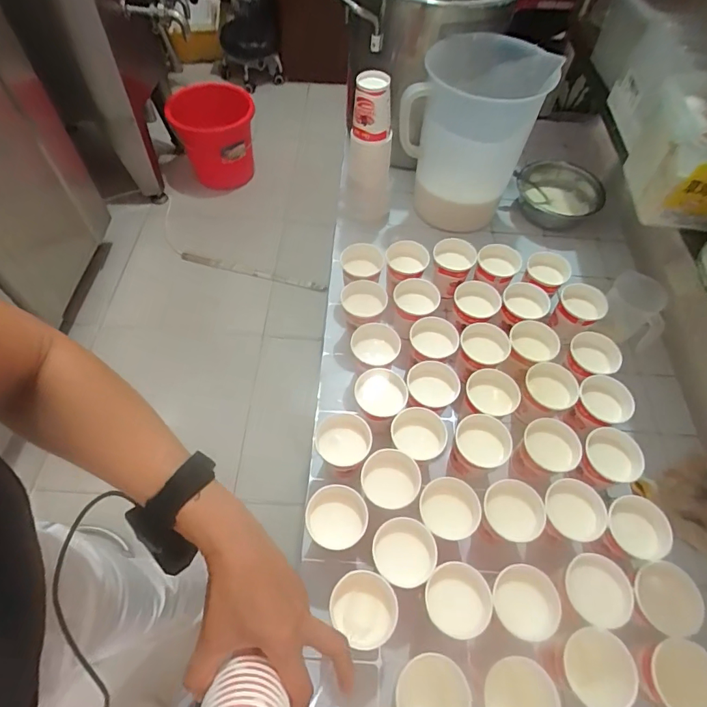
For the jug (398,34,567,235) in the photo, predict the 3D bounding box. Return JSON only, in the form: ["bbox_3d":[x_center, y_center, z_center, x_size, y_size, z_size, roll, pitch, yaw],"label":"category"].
[{"bbox_3d":[0.201,-0.372,0.779,0.197,0.253,0.188,27,61,14],"label":"jug"}]

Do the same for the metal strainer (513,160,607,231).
[{"bbox_3d":[0.393,-0.303,0.867,0.158,0.062,0.149,1,58,-2],"label":"metal strainer"}]

